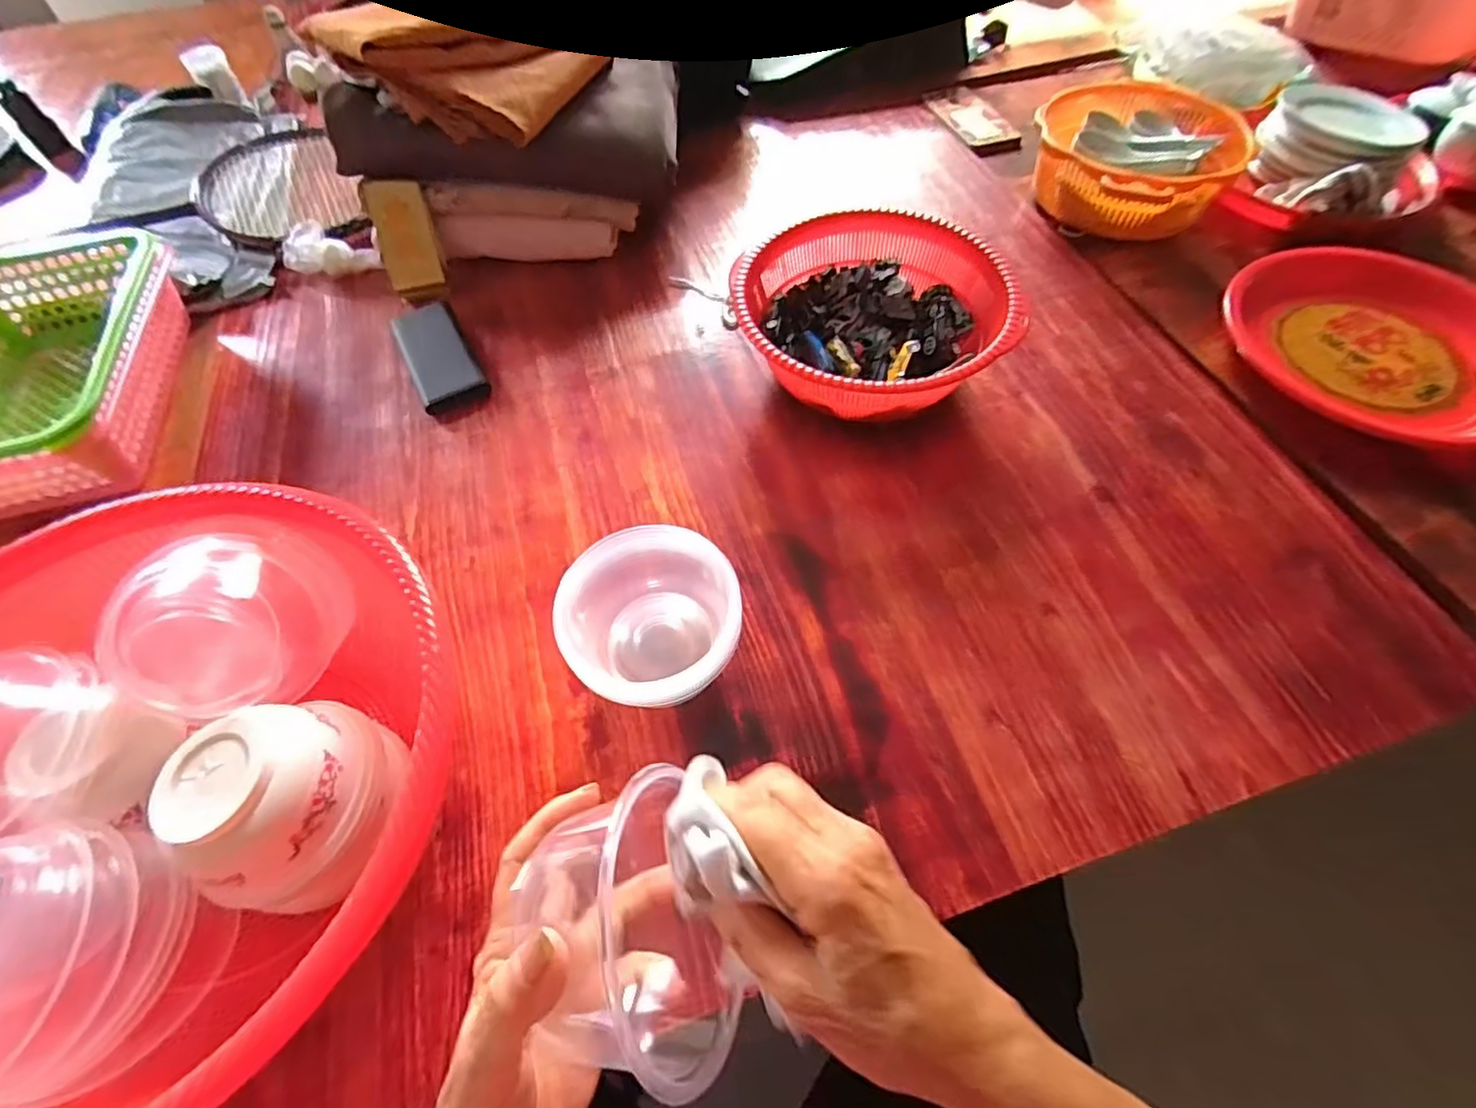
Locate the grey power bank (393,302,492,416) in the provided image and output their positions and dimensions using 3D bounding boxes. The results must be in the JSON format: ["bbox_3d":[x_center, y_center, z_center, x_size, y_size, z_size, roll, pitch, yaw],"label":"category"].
[{"bbox_3d":[-0.295,-0.195,0.633,0.062,0.018,0.140,-27,60,-14],"label":"grey power bank"}]

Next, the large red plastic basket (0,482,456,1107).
[{"bbox_3d":[-0.316,0.137,0.356,0.334,0.136,0.329,-24,60,-13],"label":"large red plastic basket"}]

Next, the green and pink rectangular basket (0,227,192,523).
[{"bbox_3d":[-0.634,-0.161,0.583,0.209,0.092,0.297,-13,58,-5],"label":"green and pink rectangular basket"}]

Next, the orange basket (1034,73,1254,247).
[{"bbox_3d":[0.436,-0.439,0.714,0.203,0.078,0.257,26,63,18],"label":"orange basket"}]

